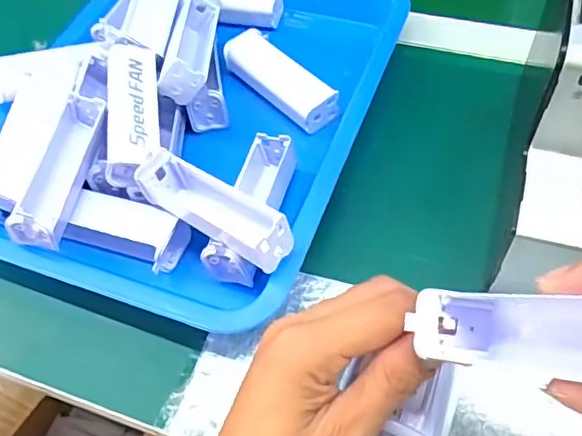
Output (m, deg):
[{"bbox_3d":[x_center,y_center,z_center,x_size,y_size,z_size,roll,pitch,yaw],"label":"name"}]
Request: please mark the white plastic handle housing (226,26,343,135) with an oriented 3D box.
[{"bbox_3d":[-0.010,-0.108,0.445,0.038,0.022,0.103,-36,60,-17],"label":"white plastic handle housing"}]

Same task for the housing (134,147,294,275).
[{"bbox_3d":[-0.044,-0.006,0.339,0.099,0.038,0.033,31,64,23],"label":"housing"}]

